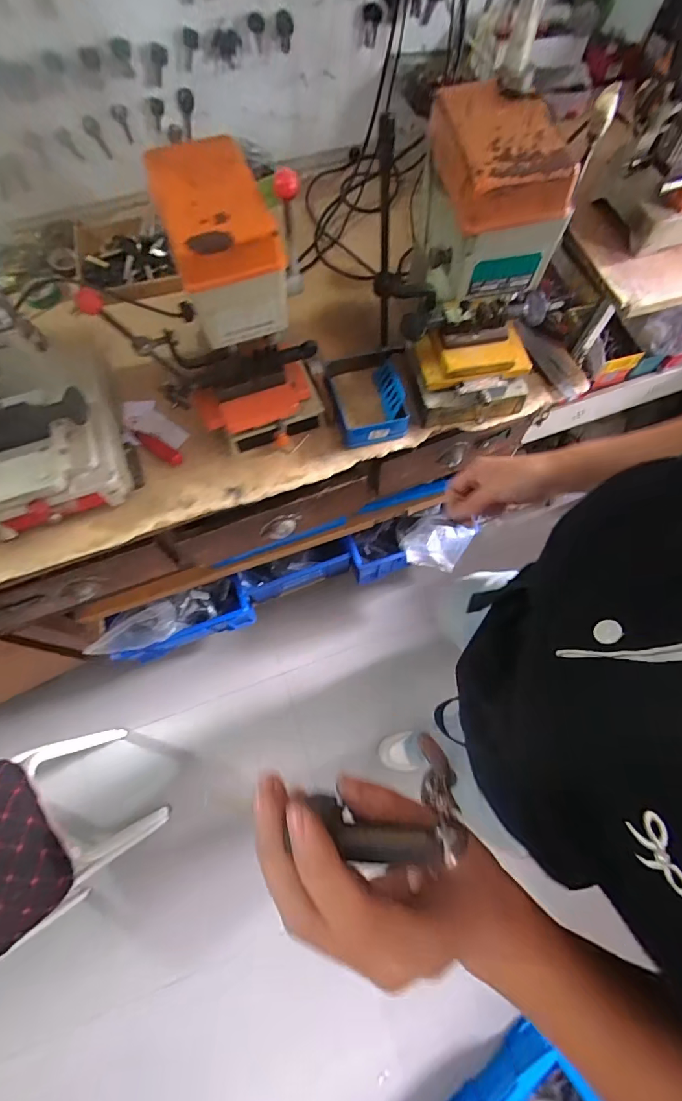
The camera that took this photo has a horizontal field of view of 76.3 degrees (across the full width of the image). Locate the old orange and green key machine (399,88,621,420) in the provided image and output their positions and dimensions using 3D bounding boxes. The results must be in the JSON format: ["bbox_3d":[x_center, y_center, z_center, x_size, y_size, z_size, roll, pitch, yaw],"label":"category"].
[{"bbox_3d":[0.190,-0.359,0.592,0.196,0.313,0.211,-3,69,-1],"label":"old orange and green key machine"}]

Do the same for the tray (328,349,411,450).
[{"bbox_3d":[0.047,-0.246,0.699,0.124,0.052,0.148,-11,70,-4],"label":"tray"}]

